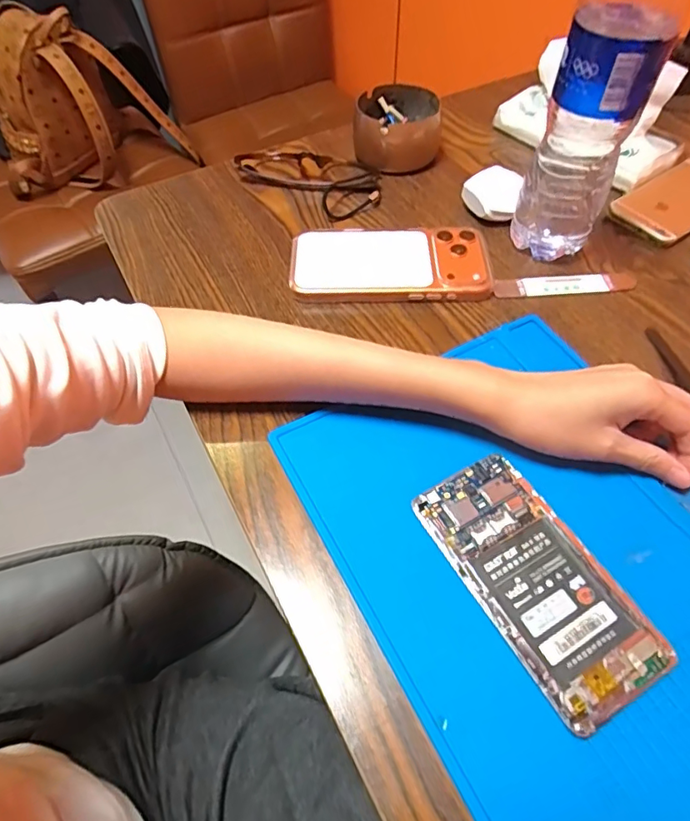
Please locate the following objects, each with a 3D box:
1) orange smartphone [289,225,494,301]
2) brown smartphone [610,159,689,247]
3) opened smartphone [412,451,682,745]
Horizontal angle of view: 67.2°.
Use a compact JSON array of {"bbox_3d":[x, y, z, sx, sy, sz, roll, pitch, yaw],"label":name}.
[{"bbox_3d":[0.037,-0.123,0.436,0.162,0.016,0.076,1,55,1],"label":"orange smartphone"},{"bbox_3d":[0.312,-0.196,0.484,0.131,0.013,0.065,-32,60,-20],"label":"brown smartphone"},{"bbox_3d":[0.105,0.091,0.288,0.070,0.008,0.140,-26,59,-17],"label":"opened smartphone"}]

